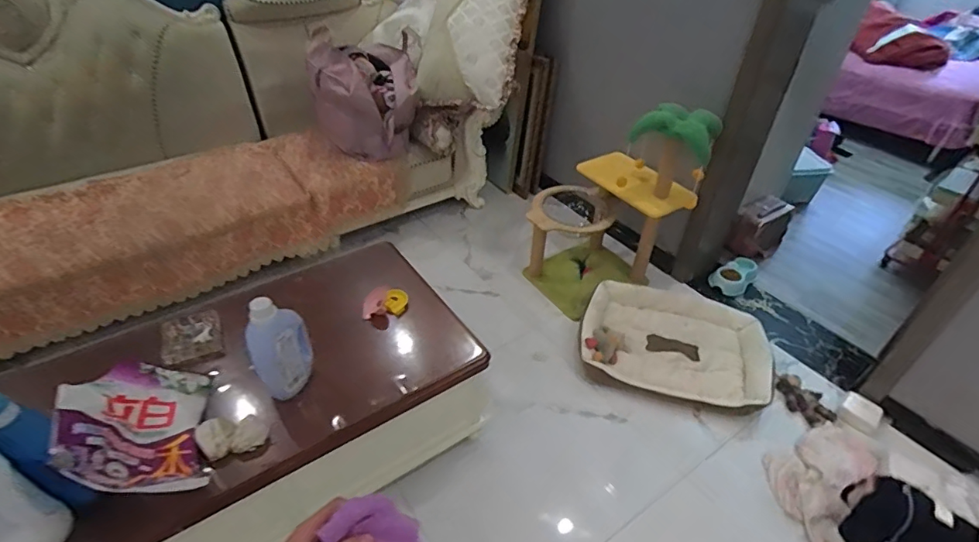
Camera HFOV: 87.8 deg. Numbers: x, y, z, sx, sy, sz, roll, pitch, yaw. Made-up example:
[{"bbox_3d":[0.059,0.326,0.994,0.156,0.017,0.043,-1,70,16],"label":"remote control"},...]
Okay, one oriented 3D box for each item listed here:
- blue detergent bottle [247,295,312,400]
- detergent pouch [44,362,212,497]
[{"bbox_3d":[-0.517,0.195,1.261,0.141,0.311,0.081,-24,47,-27],"label":"blue detergent bottle"},{"bbox_3d":[-0.799,0.345,1.153,0.285,0.076,0.354,22,24,-40],"label":"detergent pouch"}]

